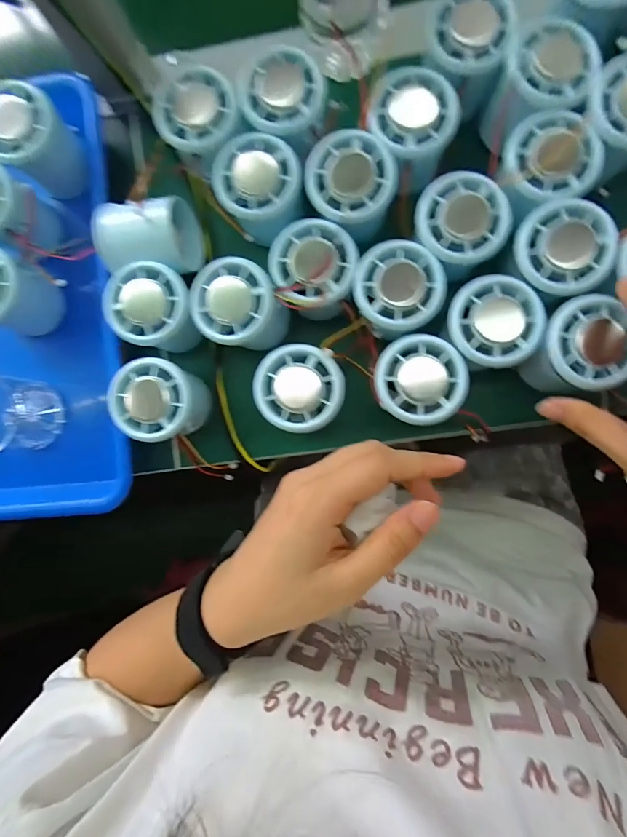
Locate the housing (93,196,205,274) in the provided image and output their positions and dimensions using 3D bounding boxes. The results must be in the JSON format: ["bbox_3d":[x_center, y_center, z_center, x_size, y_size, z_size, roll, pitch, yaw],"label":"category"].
[{"bbox_3d":[-0.120,-0.132,0.301,0.060,0.055,0.054,-2,88,5],"label":"housing"}]

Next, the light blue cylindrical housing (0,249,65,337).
[{"bbox_3d":[-0.231,-0.090,0.315,0.054,0.063,0.061,11,89,5],"label":"light blue cylindrical housing"}]

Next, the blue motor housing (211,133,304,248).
[{"bbox_3d":[-0.037,-0.159,0.296,0.059,0.042,0.064,-9,87,5],"label":"blue motor housing"}]

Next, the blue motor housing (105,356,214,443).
[{"bbox_3d":[-0.109,-0.012,0.307,0.056,0.058,0.054,0,88,5],"label":"blue motor housing"}]

